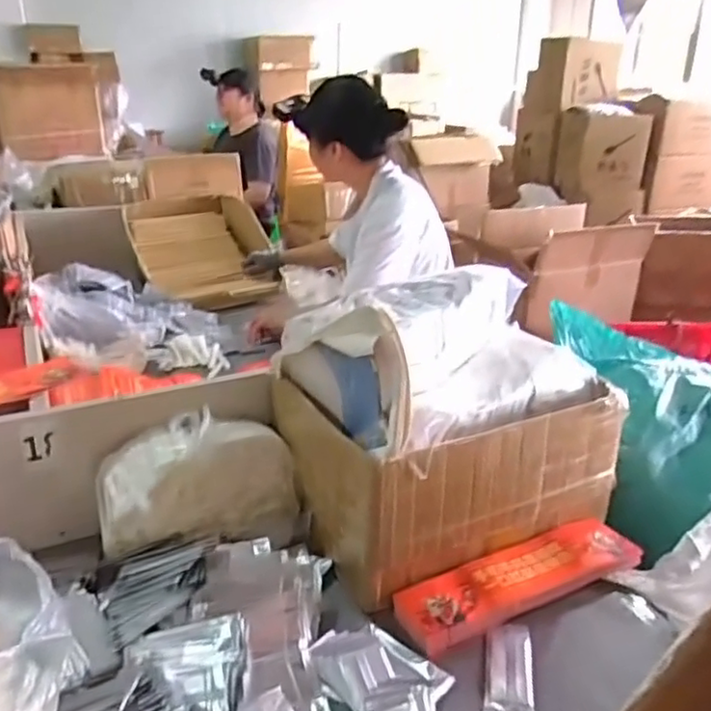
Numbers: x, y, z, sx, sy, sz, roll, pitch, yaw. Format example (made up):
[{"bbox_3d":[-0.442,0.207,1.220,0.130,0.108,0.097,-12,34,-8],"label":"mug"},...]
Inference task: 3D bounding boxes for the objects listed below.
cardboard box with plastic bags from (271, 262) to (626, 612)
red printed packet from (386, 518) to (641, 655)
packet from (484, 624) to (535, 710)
[{"bbox_3d":[0.126,0.072,0.907,0.409,0.304,0.292,-10,26,-24],"label":"cardboard box with plastic bags"},{"bbox_3d":[0.213,0.282,0.823,0.349,0.030,0.088,-11,26,-26],"label":"red printed packet"},{"bbox_3d":[0.168,0.344,0.708,0.050,0.005,0.128,5,24,10],"label":"packet"}]

